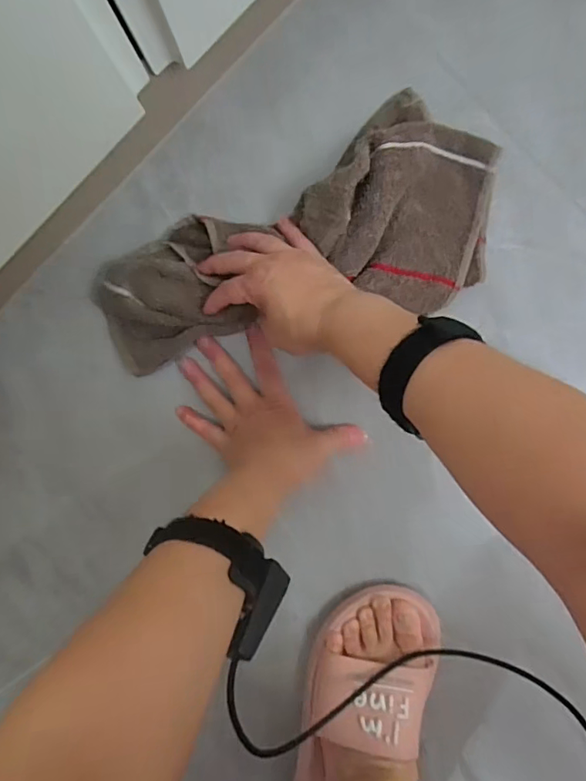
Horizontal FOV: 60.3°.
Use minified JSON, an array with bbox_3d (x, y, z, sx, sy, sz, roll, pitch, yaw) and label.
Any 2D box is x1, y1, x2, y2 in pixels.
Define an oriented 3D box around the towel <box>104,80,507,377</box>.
[{"bbox_3d":[0.003,-0.131,0.440,0.363,0.055,0.173,-17,95,2],"label":"towel"}]

